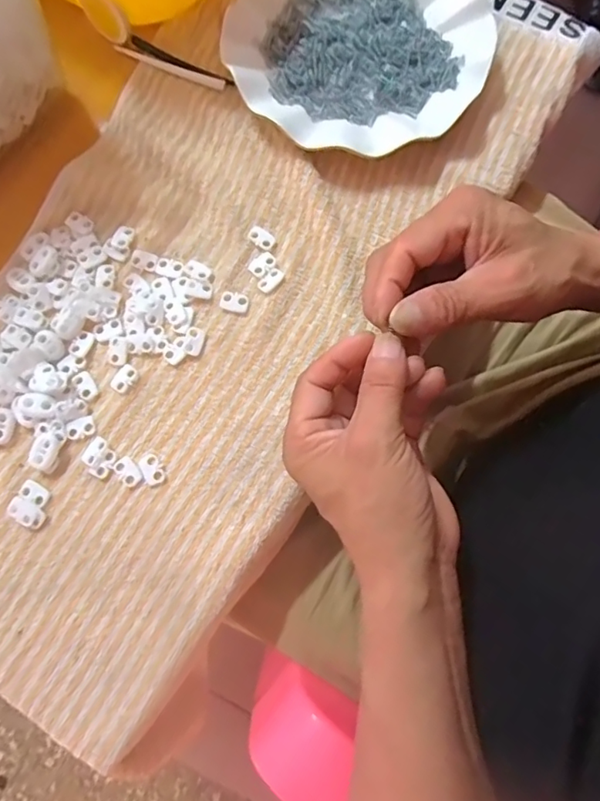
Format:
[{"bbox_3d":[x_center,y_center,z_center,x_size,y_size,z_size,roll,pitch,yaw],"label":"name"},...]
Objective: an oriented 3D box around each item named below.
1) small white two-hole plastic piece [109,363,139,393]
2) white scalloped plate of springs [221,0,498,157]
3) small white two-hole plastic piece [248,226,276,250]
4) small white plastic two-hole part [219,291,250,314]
[{"bbox_3d":[-0.114,-0.014,0.332,0.014,0.004,0.019,28,79,6],"label":"small white two-hole plastic piece"},{"bbox_3d":[0.042,-0.257,0.370,0.179,0.022,0.185,0,78,0],"label":"white scalloped plate of springs"},{"bbox_3d":[-0.026,-0.112,0.350,0.018,0.004,0.012,36,80,8],"label":"small white two-hole plastic piece"},{"bbox_3d":[-0.044,-0.066,0.340,0.019,0.004,0.013,9,78,2],"label":"small white plastic two-hole part"}]

